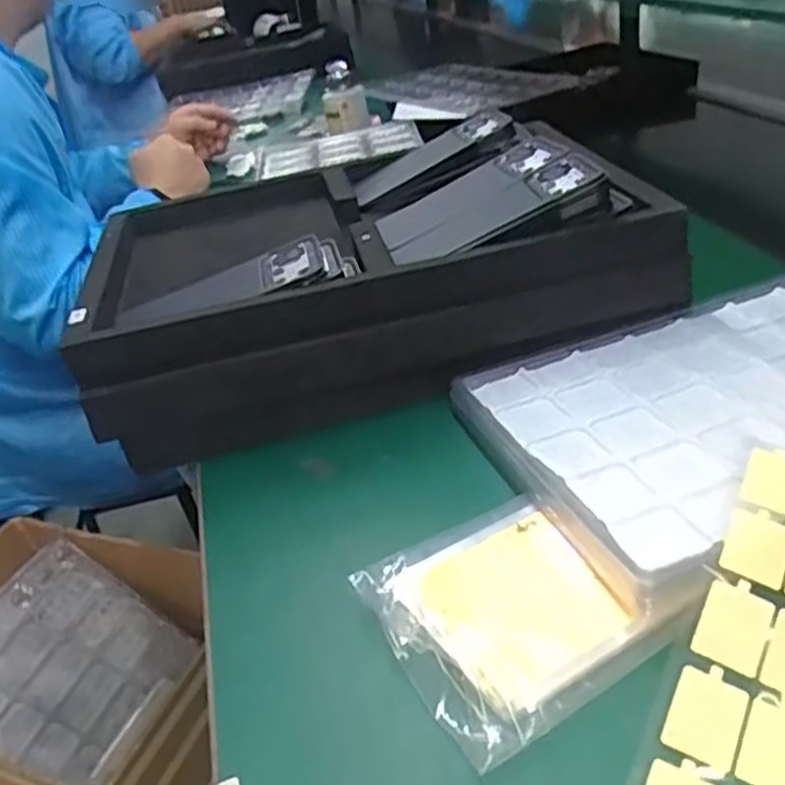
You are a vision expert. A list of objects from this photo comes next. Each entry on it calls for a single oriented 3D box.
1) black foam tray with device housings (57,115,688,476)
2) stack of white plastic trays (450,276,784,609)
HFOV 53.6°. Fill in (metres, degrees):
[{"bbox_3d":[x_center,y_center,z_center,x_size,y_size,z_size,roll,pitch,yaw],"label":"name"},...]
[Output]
[{"bbox_3d":[-0.043,-0.115,0.631,0.404,0.108,0.343,-18,33,-12],"label":"black foam tray with device housings"},{"bbox_3d":[0.225,0.005,0.478,0.312,0.029,0.223,-18,33,-12],"label":"stack of white plastic trays"}]

